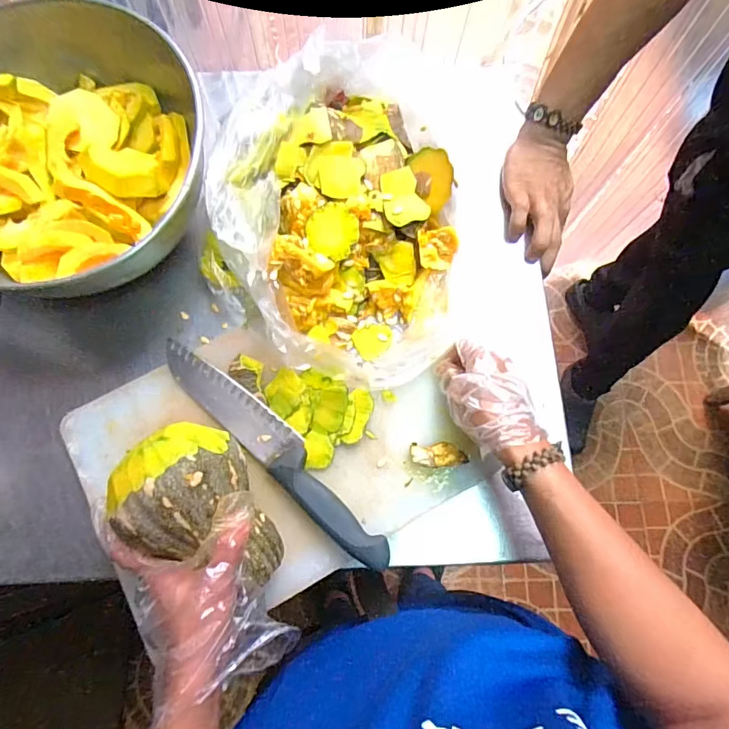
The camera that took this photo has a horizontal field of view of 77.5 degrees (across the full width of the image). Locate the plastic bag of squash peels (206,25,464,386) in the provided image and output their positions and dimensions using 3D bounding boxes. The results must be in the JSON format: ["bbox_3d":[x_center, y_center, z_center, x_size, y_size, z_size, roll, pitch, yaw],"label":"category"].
[{"bbox_3d":[-0.021,-0.147,0.448,0.232,0.103,0.316,4,74,0],"label":"plastic bag of squash peels"}]

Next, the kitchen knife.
[{"bbox_3d":[-0.087,0.077,0.433,0.290,0.021,0.041,41,77,10],"label":"kitchen knife"}]

